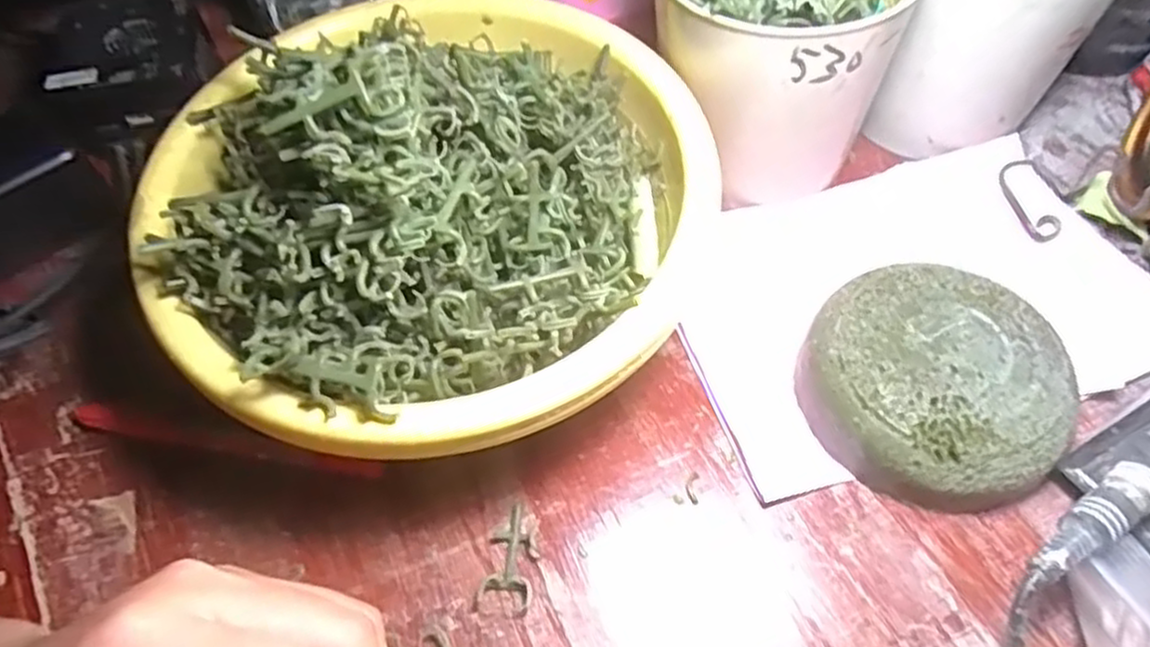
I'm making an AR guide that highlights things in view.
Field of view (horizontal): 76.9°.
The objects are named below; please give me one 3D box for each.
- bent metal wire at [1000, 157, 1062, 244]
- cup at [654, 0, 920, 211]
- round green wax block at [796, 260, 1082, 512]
[{"bbox_3d":[0.232,-0.064,0.372,0.021,0.005,0.049,-6,64,1],"label":"bent metal wire"},{"bbox_3d":[0.092,-0.131,0.341,0.108,0.114,0.102,-2,57,2],"label":"cup"},{"bbox_3d":[0.150,0.026,0.307,0.097,0.036,0.097,-2,57,2],"label":"round green wax block"}]

